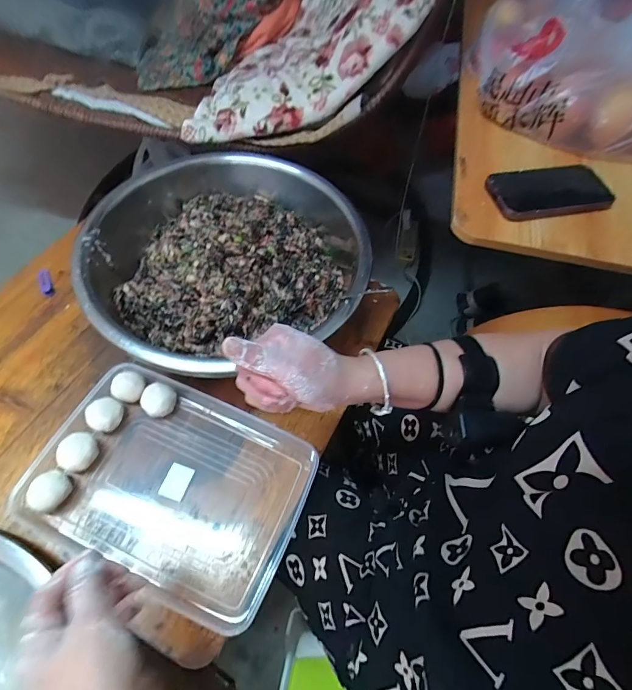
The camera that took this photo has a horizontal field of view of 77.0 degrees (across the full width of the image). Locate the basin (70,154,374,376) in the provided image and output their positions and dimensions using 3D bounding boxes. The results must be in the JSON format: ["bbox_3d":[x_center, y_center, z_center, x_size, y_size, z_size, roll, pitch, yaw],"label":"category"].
[{"bbox_3d":[-0.122,-0.111,0.587,0.374,0.124,0.369,-1,60,-5],"label":"basin"}]

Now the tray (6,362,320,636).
[{"bbox_3d":[-0.170,0.165,0.486,0.303,0.038,0.217,21,61,8],"label":"tray"}]

